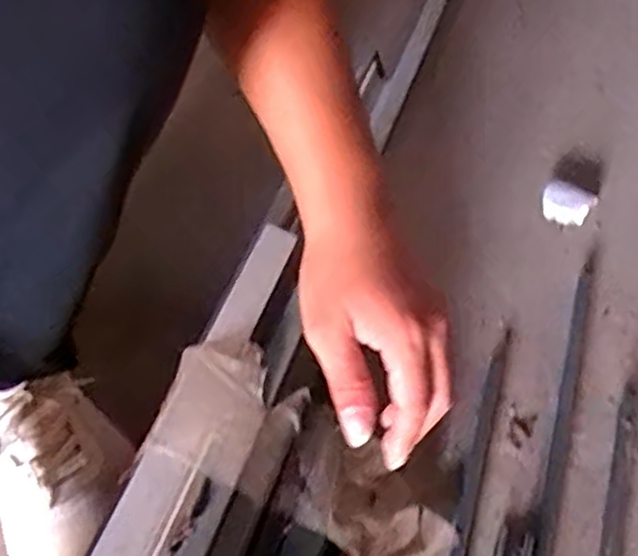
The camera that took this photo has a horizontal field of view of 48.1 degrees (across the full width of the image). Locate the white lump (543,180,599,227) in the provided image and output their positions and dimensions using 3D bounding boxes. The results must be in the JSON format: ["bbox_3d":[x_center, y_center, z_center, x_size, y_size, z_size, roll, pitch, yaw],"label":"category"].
[{"bbox_3d":[0.250,-0.074,0.726,0.050,0.019,0.047,31,59,20],"label":"white lump"}]

